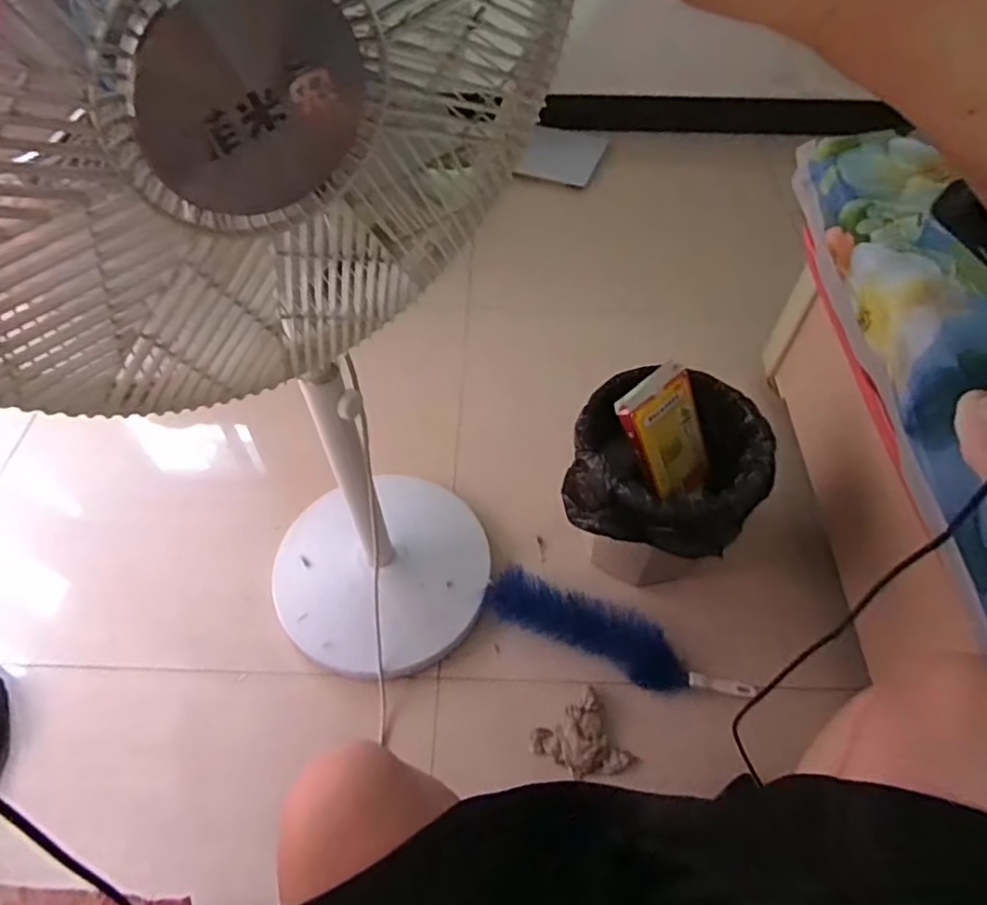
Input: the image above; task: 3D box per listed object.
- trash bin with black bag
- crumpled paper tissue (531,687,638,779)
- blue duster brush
[{"bbox_3d":[0.252,0.059,0.972,0.260,0.291,0.296,13,55,9],"label":"trash bin with black bag"},{"bbox_3d":[0.123,0.414,0.879,0.111,0.047,0.105,-24,57,-17],"label":"crumpled paper tissue"},{"bbox_3d":[0.186,0.285,0.955,0.409,0.056,0.081,18,56,13],"label":"blue duster brush"}]

